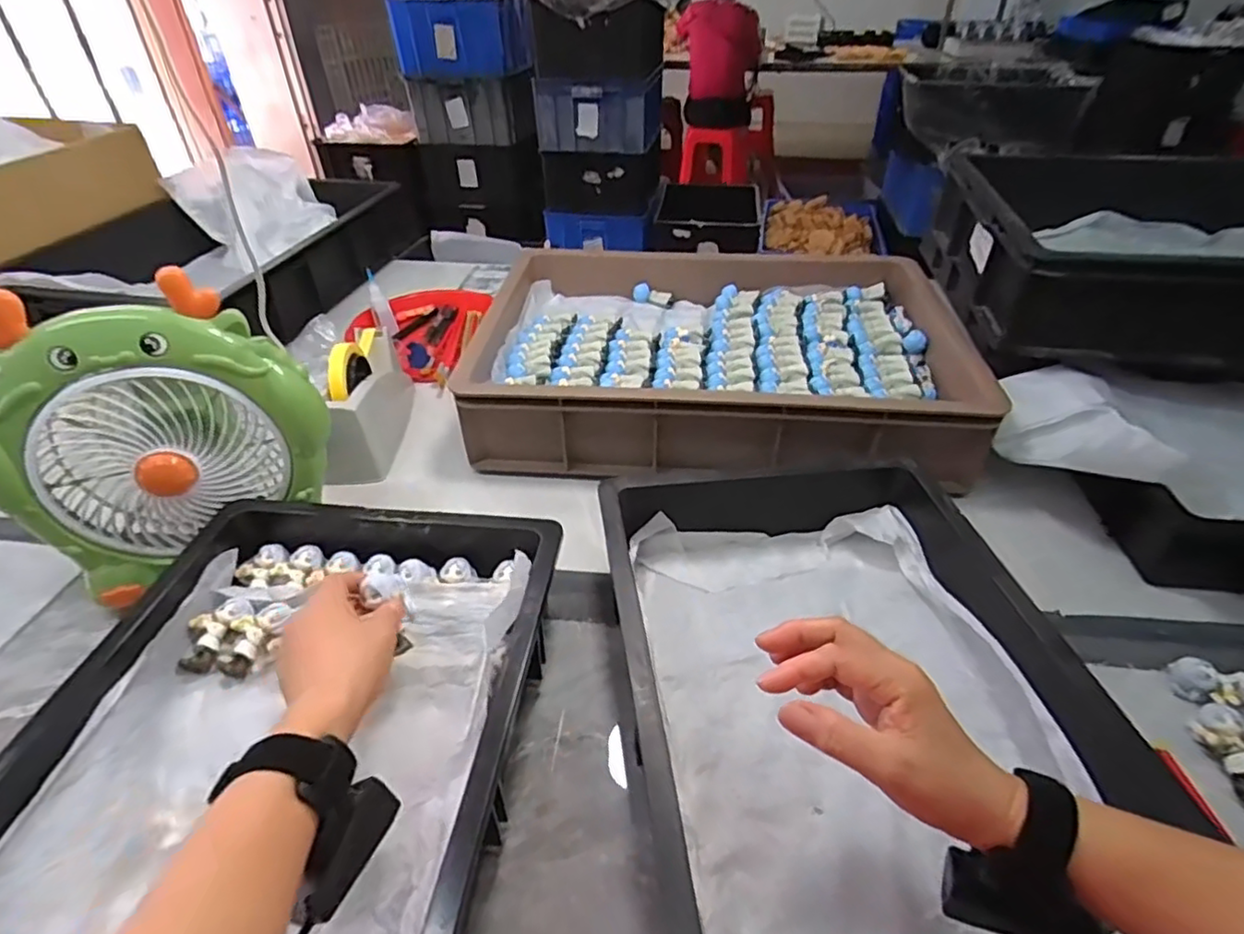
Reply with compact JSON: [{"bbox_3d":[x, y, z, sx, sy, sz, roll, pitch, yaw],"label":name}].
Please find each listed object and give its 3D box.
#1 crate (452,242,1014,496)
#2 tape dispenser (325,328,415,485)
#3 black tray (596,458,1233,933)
[{"bbox_3d":[0.121,-0.145,0.807,0.565,0.116,0.382,4,39,6],"label":"crate"},{"bbox_3d":[-0.305,-0.087,0.755,0.056,0.117,0.210,-1,39,0],"label":"tape dispenser"},{"bbox_3d":[0.157,0.168,0.440,0.297,0.097,0.432,-5,39,-5],"label":"black tray"}]

